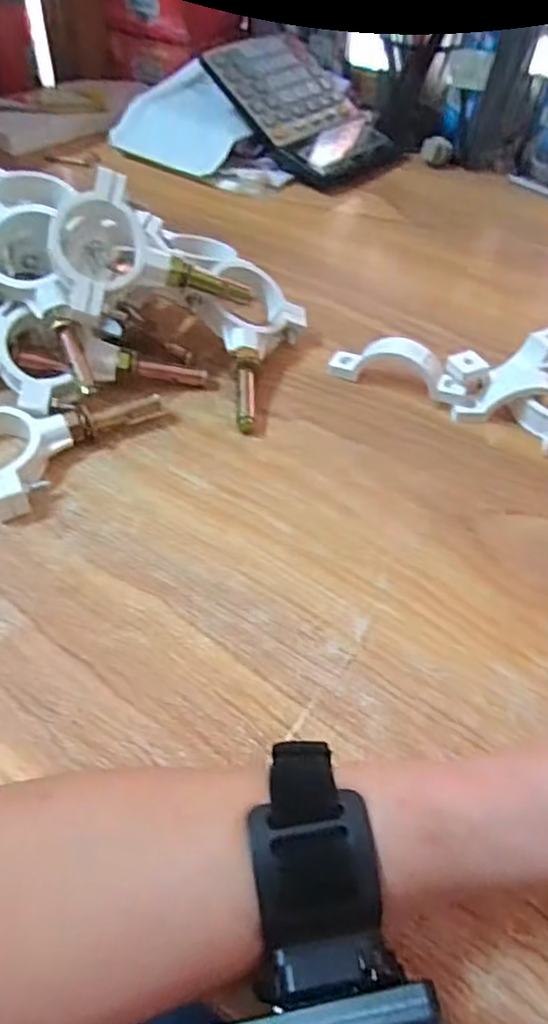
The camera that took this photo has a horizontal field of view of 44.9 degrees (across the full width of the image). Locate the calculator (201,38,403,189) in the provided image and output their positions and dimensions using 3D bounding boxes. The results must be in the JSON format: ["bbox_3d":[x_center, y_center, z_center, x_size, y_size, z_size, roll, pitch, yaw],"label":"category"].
[{"bbox_3d":[0.011,-0.429,0.667,0.112,0.013,0.147,47,56,-2],"label":"calculator"}]

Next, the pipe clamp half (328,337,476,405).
[{"bbox_3d":[0.082,-0.091,0.424,0.092,0.031,0.020,24,51,17],"label":"pipe clamp half"}]

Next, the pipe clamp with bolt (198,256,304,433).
[{"bbox_3d":[-0.015,-0.109,0.428,0.065,0.030,0.133,5,60,1],"label":"pipe clamp with bolt"}]

